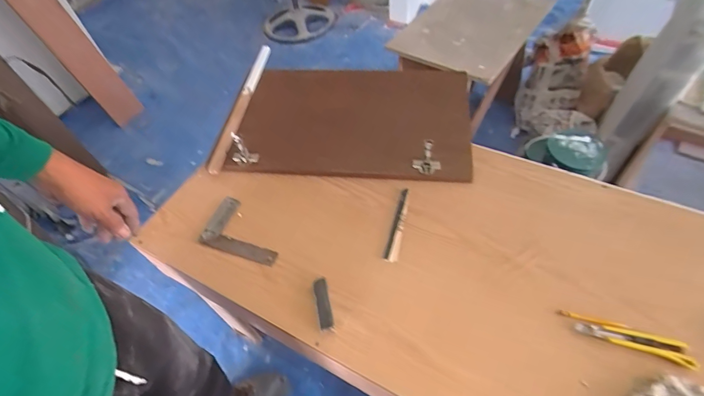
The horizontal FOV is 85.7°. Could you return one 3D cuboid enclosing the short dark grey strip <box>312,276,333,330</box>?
[{"bbox_3d":[-0.056,0.199,0.724,0.025,0.021,0.100,-13,53,-3],"label":"short dark grey strip"}]

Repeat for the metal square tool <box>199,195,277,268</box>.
[{"bbox_3d":[-0.236,0.074,0.850,0.186,0.025,0.121,15,57,16],"label":"metal square tool"}]

